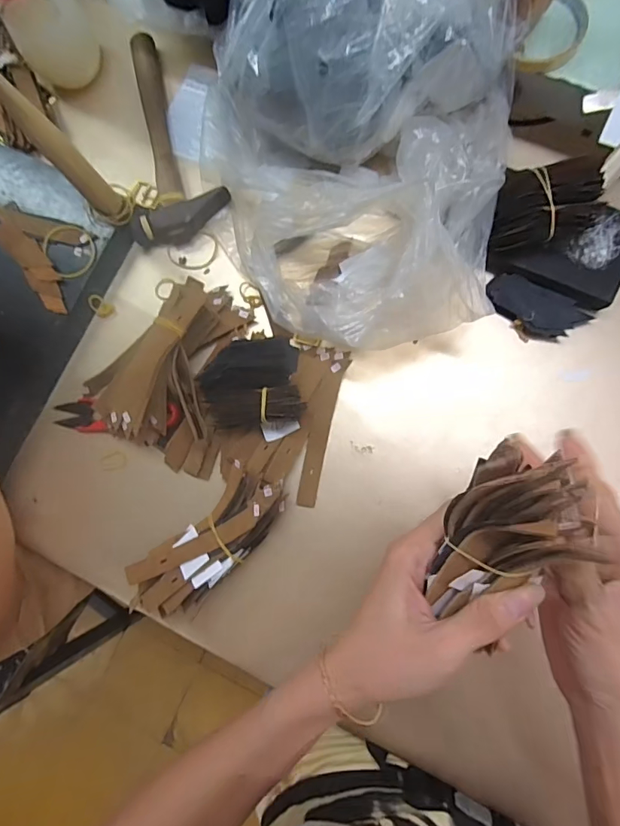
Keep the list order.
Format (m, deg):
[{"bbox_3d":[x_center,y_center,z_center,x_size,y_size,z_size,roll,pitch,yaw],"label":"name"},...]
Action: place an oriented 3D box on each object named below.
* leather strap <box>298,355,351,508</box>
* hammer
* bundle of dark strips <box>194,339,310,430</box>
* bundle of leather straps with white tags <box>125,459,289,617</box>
[{"bbox_3d":[0.009,0.016,0.384,0.019,0.007,0.128,13,85,6],"label":"leather strap"},{"bbox_3d":[-0.148,-0.266,0.429,0.091,0.023,0.207,-19,81,2],"label":"hammer"},{"bbox_3d":[-0.051,-0.027,0.376,0.083,0.032,0.074,-5,82,4],"label":"bundle of dark strips"},{"bbox_3d":[-0.081,0.105,0.362,0.060,0.043,0.149,44,88,9],"label":"bundle of leather straps with white tags"}]

